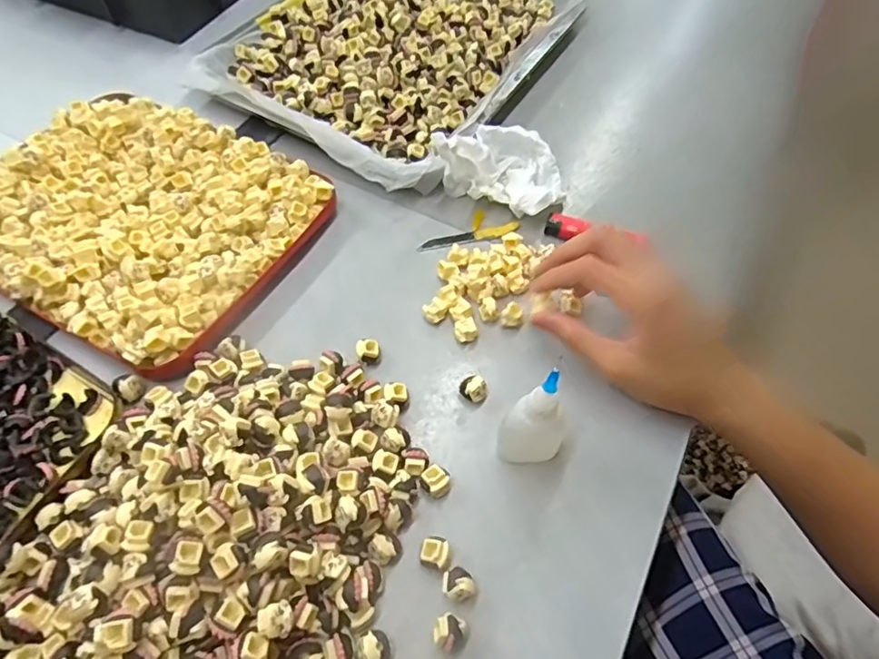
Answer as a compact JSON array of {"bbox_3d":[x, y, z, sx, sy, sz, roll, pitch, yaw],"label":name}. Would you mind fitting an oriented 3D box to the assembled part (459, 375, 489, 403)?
[{"bbox_3d":[0.022,0.039,0.356,0.018,0.015,0.015,12,57,6],"label":"assembled part"}]

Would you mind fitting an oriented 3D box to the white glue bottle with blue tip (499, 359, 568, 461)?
[{"bbox_3d":[0.052,0.052,0.304,0.032,0.087,0.026,29,61,16],"label":"white glue bottle with blue tip"}]

